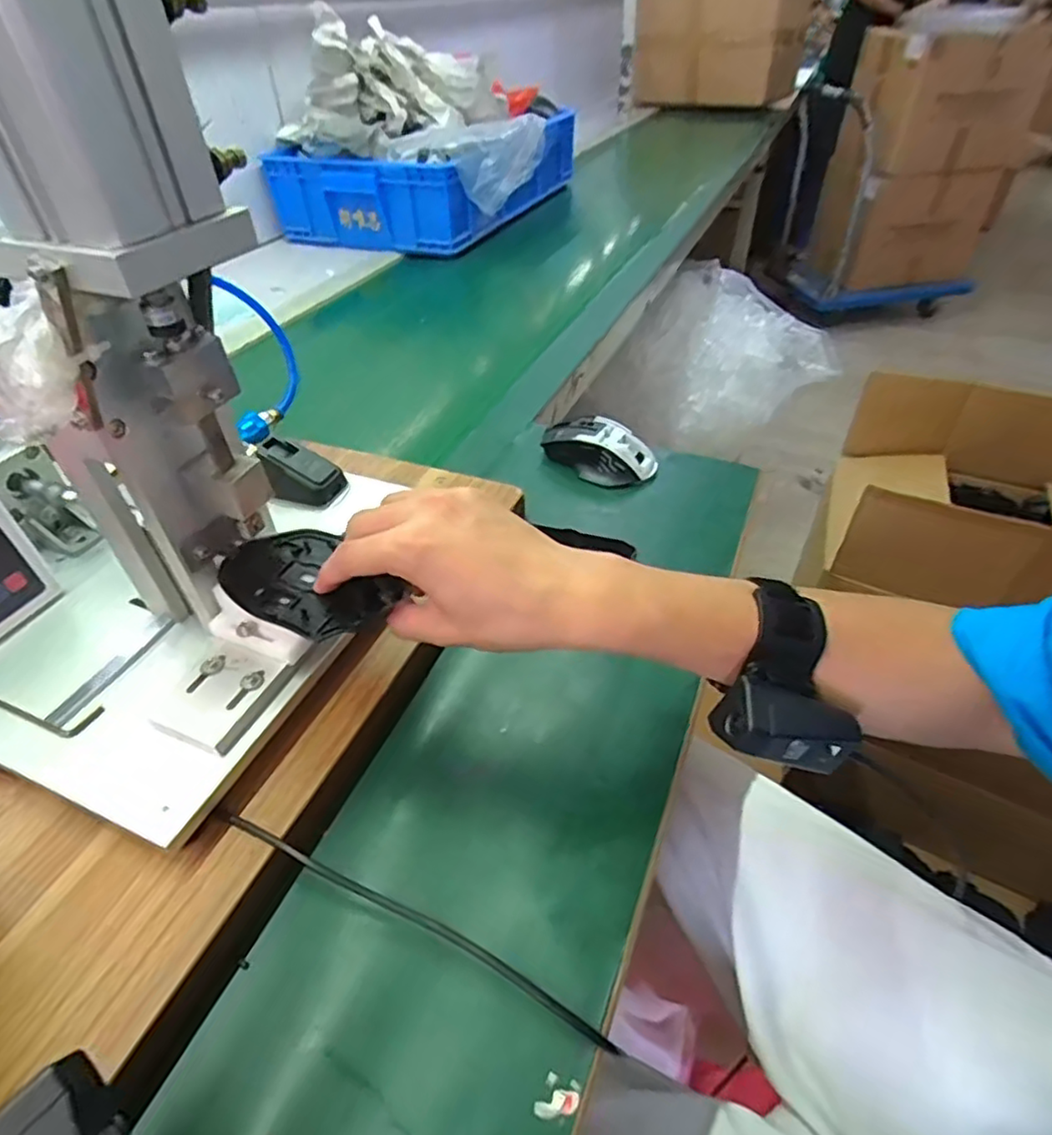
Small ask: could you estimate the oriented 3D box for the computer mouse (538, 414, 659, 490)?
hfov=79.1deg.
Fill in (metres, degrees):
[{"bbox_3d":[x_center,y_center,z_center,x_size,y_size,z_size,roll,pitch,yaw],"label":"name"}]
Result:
[{"bbox_3d":[0.069,-0.113,0.614,0.113,0.039,0.060,17,46,17],"label":"computer mouse"}]

